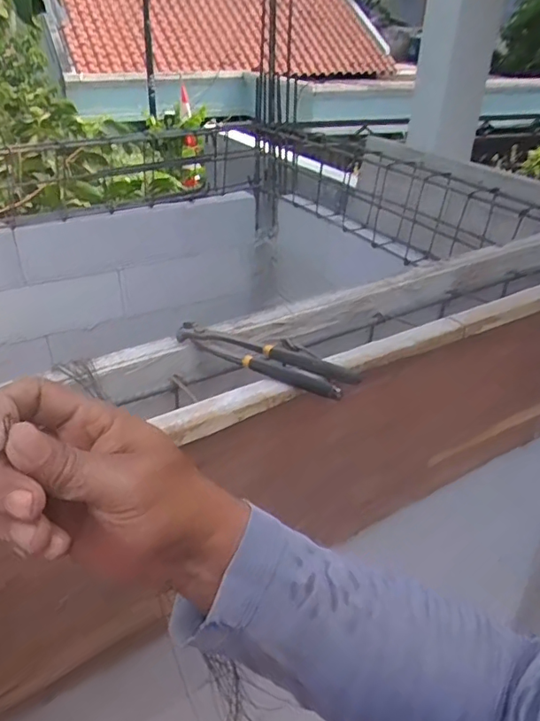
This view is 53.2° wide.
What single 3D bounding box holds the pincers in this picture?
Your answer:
[{"bbox_3d":[-0.013,-0.006,0.578,0.218,0.023,0.050,21,37,28],"label":"pincers"}]

